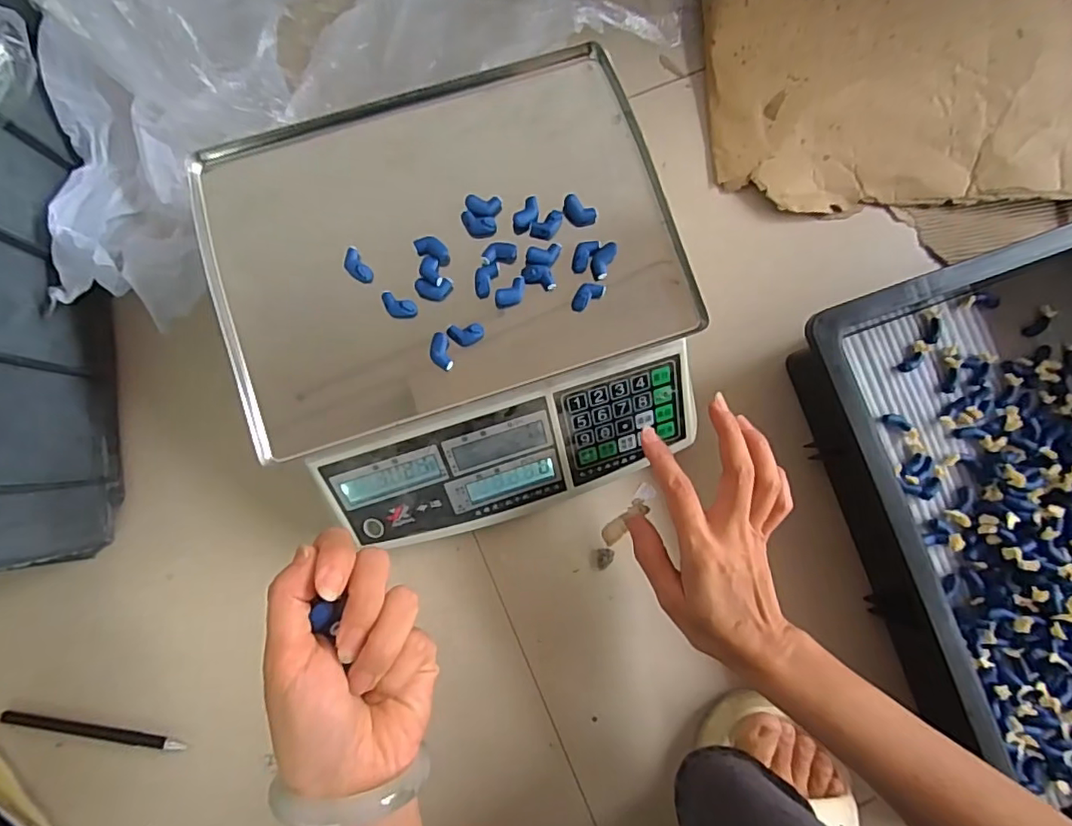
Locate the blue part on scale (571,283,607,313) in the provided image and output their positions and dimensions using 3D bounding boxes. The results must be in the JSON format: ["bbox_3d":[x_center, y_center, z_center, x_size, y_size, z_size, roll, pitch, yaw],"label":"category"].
[{"bbox_3d":[0.031,-0.072,0.357,0.023,0.013,0.012,-35,89,-5],"label":"blue part on scale"}]

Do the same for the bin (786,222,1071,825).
[{"bbox_3d":[0.397,0.101,0.419,0.309,0.097,0.452,-20,87,-3],"label":"bin"}]

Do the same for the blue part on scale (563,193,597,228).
[{"bbox_3d":[0.027,-0.126,0.360,0.022,0.012,0.012,28,85,-1],"label":"blue part on scale"}]

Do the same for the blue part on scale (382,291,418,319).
[{"bbox_3d":[-0.083,-0.064,0.350,0.021,0.013,0.013,19,85,-2],"label":"blue part on scale"}]

